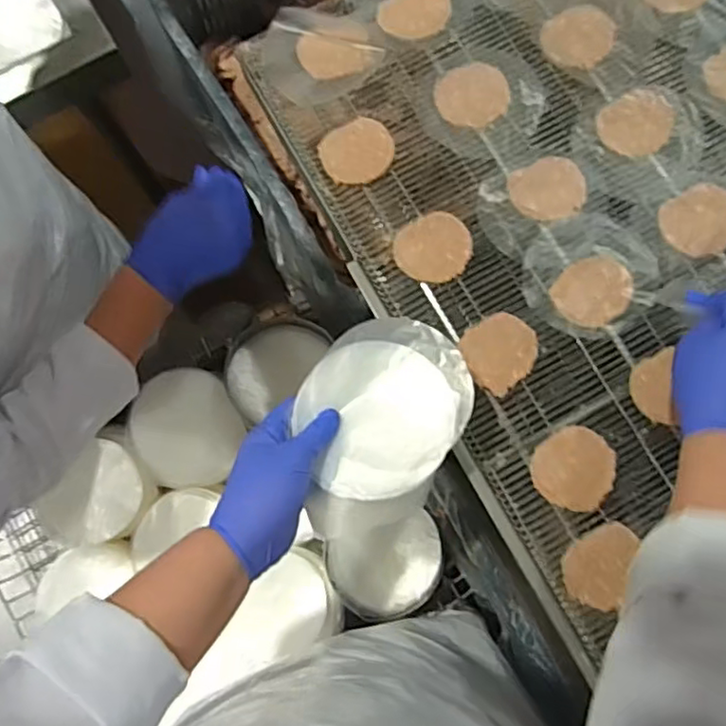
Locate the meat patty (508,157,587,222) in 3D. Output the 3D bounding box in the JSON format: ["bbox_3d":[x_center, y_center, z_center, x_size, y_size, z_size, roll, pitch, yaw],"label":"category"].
[{"bbox_3d":[0.179,-0.168,0.621,0.070,0.006,0.062,-26,75,-10],"label":"meat patty"}]

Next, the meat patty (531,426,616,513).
[{"bbox_3d":[0.185,0.092,0.569,0.069,0.008,0.069,-3,74,10],"label":"meat patty"}]

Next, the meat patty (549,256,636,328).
[{"bbox_3d":[0.214,-0.067,0.597,0.064,0.012,0.068,1,72,-2],"label":"meat patty"}]

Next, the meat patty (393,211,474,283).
[{"bbox_3d":[0.067,-0.110,0.614,0.068,0.007,0.068,0,89,7],"label":"meat patty"}]

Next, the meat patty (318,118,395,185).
[{"bbox_3d":[-0.005,-0.207,0.636,0.069,0.013,0.063,1,72,-2],"label":"meat patty"}]

